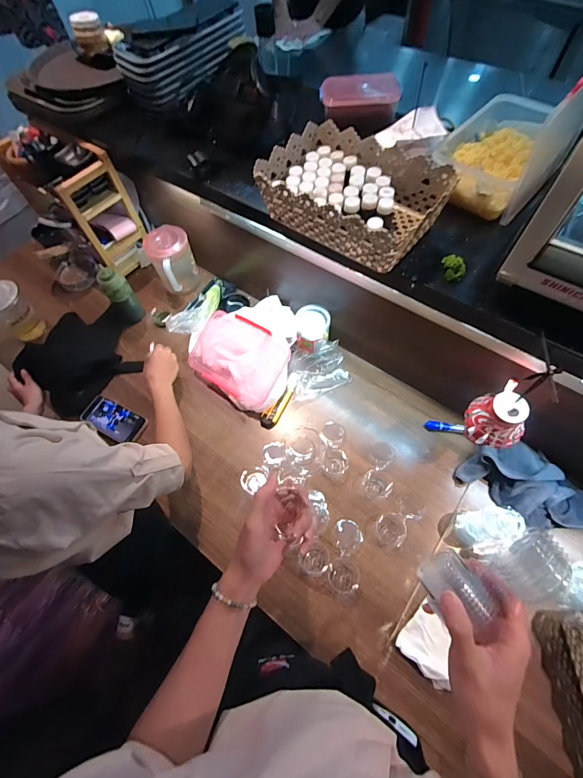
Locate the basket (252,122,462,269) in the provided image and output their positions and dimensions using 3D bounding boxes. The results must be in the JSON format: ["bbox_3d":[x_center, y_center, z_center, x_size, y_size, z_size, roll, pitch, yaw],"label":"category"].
[{"bbox_3d":[0.103,-0.339,0.597,0.287,0.081,0.194,35,69,19],"label":"basket"}]

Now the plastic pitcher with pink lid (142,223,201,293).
[{"bbox_3d":[-0.336,-0.363,0.980,0.116,0.142,0.131,-28,65,-12],"label":"plastic pitcher with pink lid"}]

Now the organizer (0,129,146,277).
[{"bbox_3d":[-0.629,-0.556,1.000,0.363,0.289,0.152,33,69,18],"label":"organizer"}]

